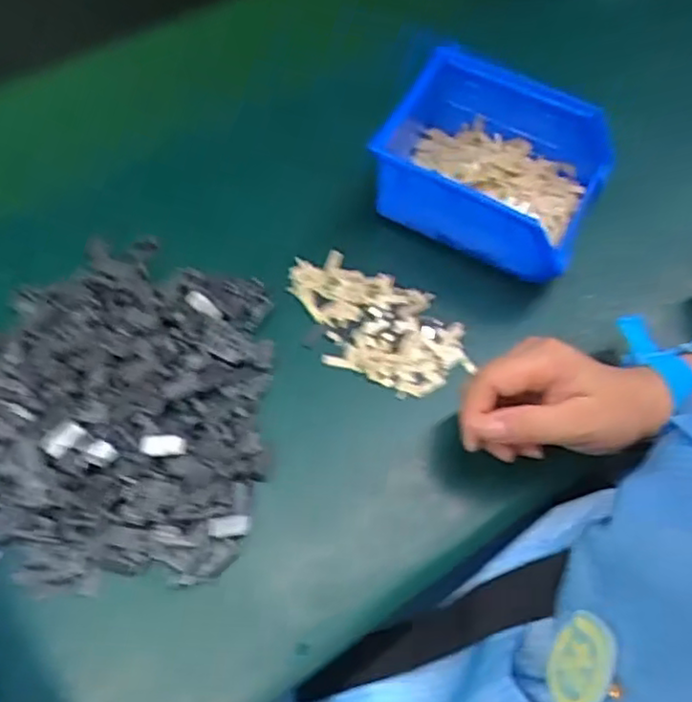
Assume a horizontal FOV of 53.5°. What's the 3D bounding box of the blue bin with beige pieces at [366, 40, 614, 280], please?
[{"bbox_3d":[0.097,-0.119,0.465,0.138,0.076,0.110,22,62,11],"label":"blue bin with beige pieces"}]

